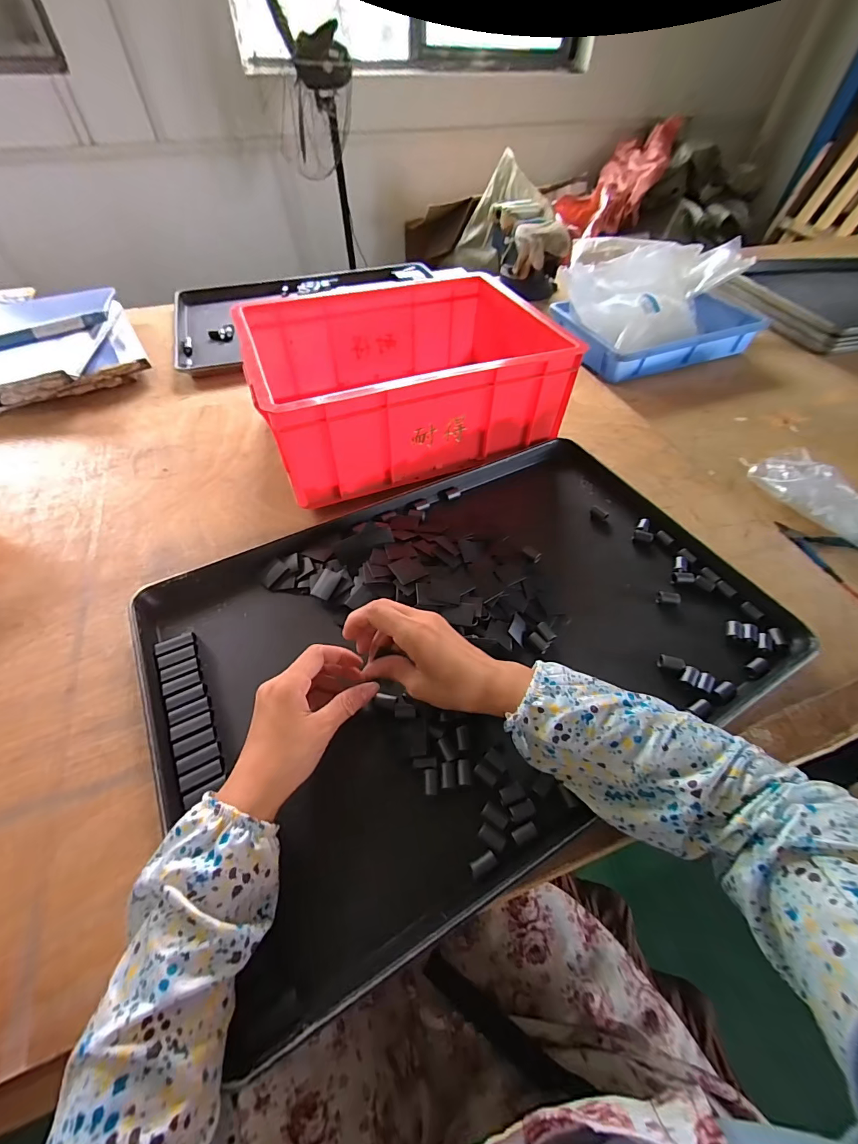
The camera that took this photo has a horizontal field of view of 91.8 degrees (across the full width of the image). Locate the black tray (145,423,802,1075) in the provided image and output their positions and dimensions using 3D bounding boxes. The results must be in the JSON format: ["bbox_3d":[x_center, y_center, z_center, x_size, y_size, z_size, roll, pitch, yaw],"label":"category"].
[{"bbox_3d":[0.042,0.049,0.441,0.604,0.047,0.413,-22,56,-19],"label":"black tray"}]

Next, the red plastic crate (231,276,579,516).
[{"bbox_3d":[-0.038,-0.284,0.610,0.404,0.138,0.301,-19,54,-17],"label":"red plastic crate"}]

